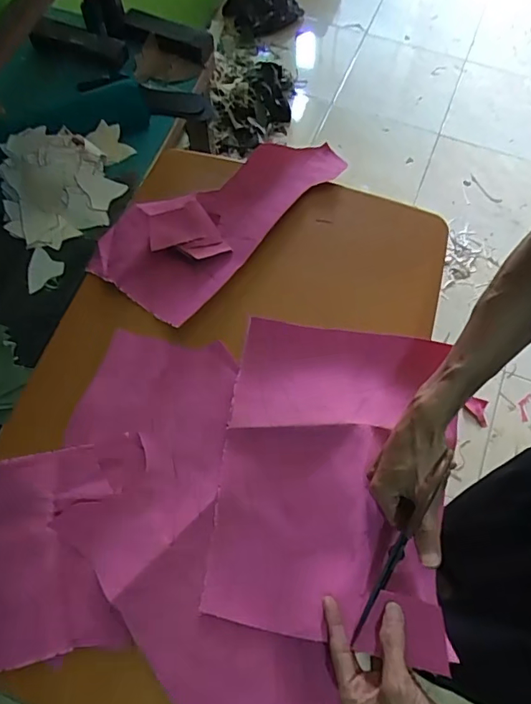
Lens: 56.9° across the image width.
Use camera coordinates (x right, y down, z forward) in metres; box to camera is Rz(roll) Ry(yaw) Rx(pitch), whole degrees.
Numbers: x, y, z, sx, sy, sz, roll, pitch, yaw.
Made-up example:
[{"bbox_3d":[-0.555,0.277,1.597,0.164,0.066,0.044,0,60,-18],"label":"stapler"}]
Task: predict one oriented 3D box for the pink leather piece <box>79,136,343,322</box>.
[{"bbox_3d":[-0.069,-0.221,0.736,0.188,0.029,0.375,38,73,14],"label":"pink leather piece"}]

